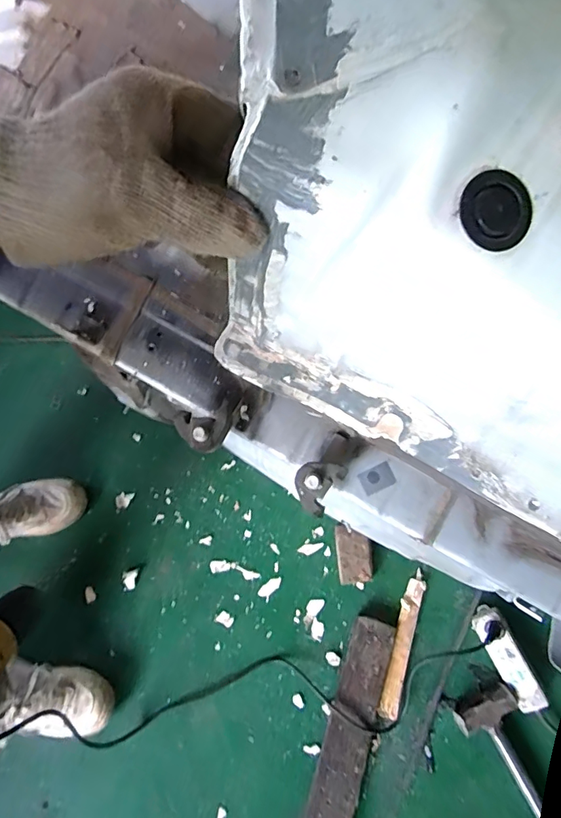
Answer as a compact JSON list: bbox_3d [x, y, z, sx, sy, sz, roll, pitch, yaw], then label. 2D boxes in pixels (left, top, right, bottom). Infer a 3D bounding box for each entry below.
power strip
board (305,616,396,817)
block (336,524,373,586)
[{"bbox_3d":[0.419,0.461,0.891,0.052,0.037,0.180,-23,74,-9],"label":"power strip"},{"bbox_3d":[0.106,0.629,0.849,0.083,0.046,0.455,16,72,4],"label":"board"},{"bbox_3d":[0.144,0.283,0.945,0.064,0.032,0.107,-6,72,-3],"label":"block"}]

